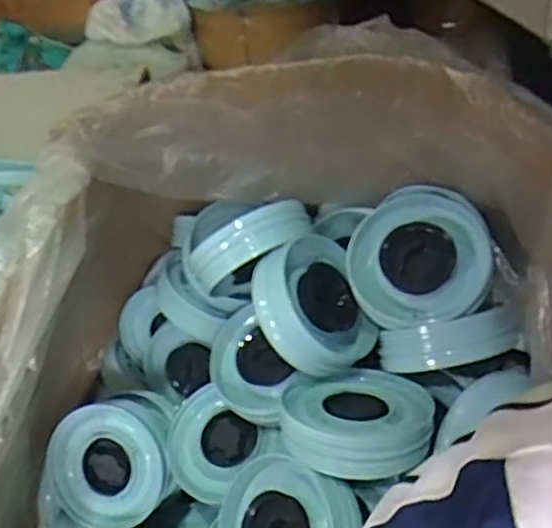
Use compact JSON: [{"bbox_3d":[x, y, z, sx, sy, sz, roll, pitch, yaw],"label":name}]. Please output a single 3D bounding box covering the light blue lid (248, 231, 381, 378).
[{"bbox_3d":[0.036,0.040,0.614,0.104,0.131,0.049,-8,-15,-43],"label":"light blue lid"}]

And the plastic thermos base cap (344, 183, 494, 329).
[{"bbox_3d":[0.138,-0.011,0.623,0.136,0.054,0.148,-7,64,14],"label":"plastic thermos base cap"}]

